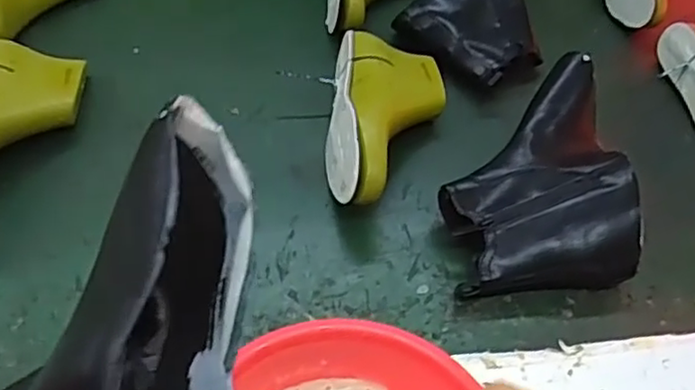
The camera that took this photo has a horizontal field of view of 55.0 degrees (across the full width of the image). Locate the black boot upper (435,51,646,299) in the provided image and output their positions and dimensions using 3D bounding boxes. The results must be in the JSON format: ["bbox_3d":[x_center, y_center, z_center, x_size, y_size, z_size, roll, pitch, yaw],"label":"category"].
[{"bbox_3d":[0.166,-0.022,0.614,0.155,0.070,0.237,2,48,-3],"label":"black boot upper"}]

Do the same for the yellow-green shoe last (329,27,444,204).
[{"bbox_3d":[0.040,-0.075,0.649,0.114,0.081,0.229,5,48,0],"label":"yellow-green shoe last"}]

